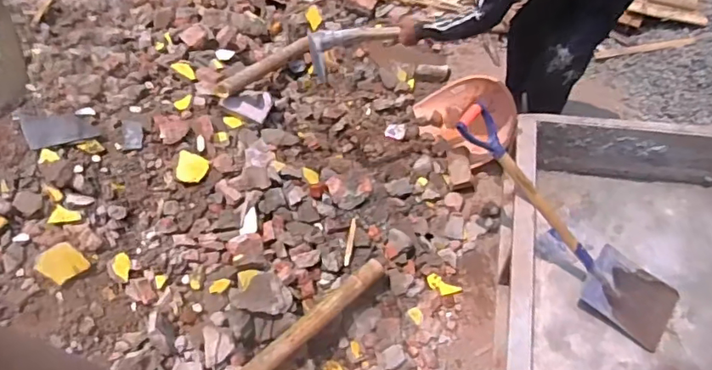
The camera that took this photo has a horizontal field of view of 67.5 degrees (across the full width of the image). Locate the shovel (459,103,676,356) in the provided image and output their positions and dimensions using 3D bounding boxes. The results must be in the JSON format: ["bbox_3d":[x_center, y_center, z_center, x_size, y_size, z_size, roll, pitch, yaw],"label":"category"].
[{"bbox_3d":[0.689,0.111,1.759,0.992,0.167,0.245,47,69,-8],"label":"shovel"}]

